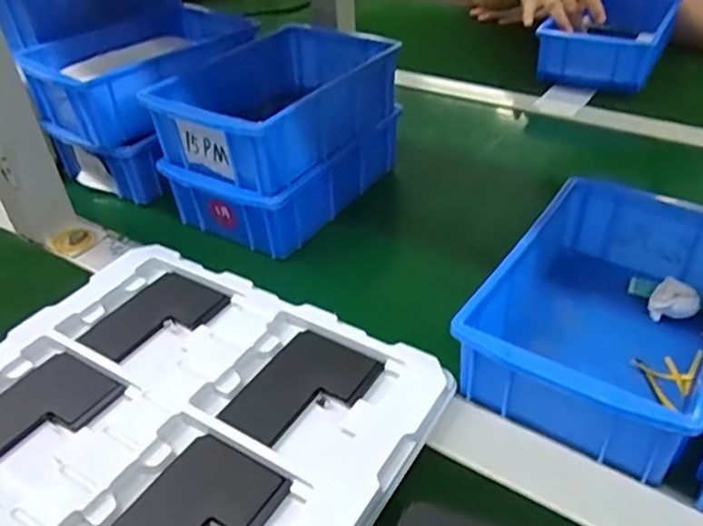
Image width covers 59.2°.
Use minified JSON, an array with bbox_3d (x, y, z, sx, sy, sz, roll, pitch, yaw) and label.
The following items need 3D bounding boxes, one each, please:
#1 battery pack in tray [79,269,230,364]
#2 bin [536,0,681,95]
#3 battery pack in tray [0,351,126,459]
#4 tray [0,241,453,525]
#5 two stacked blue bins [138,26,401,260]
[{"bbox_3d":[-0.142,0.041,0.450,0.068,0.008,0.087,20,44,28],"label":"battery pack in tray"},{"bbox_3d":[0.324,-0.286,0.783,0.130,0.066,0.175,17,43,25],"label":"bin"},{"bbox_3d":[-0.196,0.095,0.382,0.069,0.005,0.090,20,44,27],"label":"battery pack in tray"},{"bbox_3d":[-0.134,0.116,0.348,0.277,0.019,0.315,20,44,28],"label":"tray"},{"bbox_3d":[-0.063,-0.117,0.554,0.136,0.114,0.188,22,45,29],"label":"two stacked blue bins"}]

